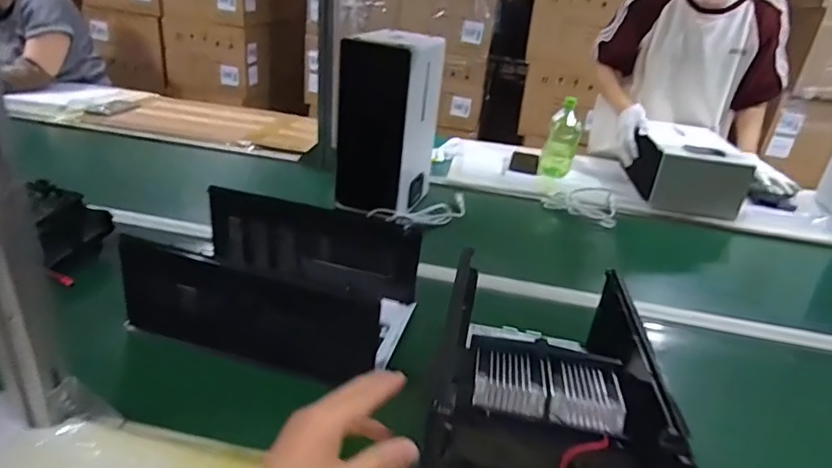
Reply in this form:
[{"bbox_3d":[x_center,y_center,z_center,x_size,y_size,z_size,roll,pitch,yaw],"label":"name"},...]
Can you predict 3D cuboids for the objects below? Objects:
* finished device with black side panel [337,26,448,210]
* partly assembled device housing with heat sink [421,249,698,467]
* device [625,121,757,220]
[{"bbox_3d":[-0.050,-0.219,1.059,0.139,0.332,0.187,15,27,15],"label":"finished device with black side panel"},{"bbox_3d":[0.126,0.166,0.539,0.208,0.142,0.259,10,26,6],"label":"partly assembled device housing with heat sink"},{"bbox_3d":[0.651,-0.160,1.308,0.199,0.155,0.286,9,26,4],"label":"device"}]

